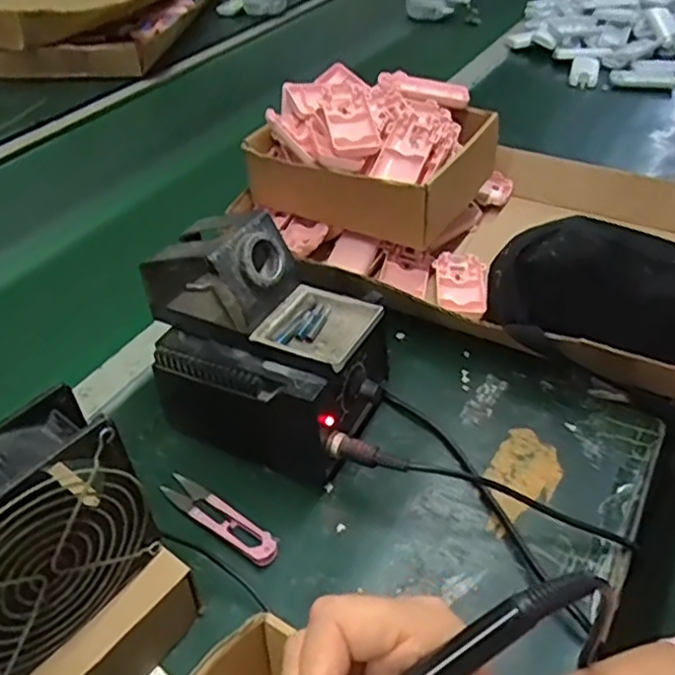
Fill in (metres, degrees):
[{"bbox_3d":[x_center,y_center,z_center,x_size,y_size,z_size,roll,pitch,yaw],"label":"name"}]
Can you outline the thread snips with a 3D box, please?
[{"bbox_3d":[-0.083,0.125,0.469,0.103,0.012,0.023,26,48,27],"label":"thread snips"}]

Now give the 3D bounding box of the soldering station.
[{"bbox_3d":[-0.057,0.002,0.495,0.172,0.159,0.116,14,43,16],"label":"soldering station"}]

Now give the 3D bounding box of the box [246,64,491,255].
[{"bbox_3d":[0.038,-0.197,0.702,0.210,0.100,0.192,21,46,22],"label":"box"}]

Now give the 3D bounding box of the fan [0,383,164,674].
[{"bbox_3d":[-0.156,0.103,0.329,0.043,0.114,0.118,28,49,29],"label":"fan"}]

